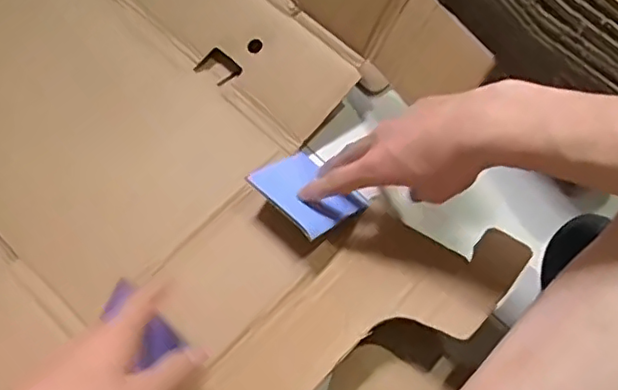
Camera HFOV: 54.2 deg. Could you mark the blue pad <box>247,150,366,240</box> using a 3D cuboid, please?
[{"bbox_3d":[0.000,-0.003,0.495,0.075,0.007,0.078,42,40,19],"label":"blue pad"}]

